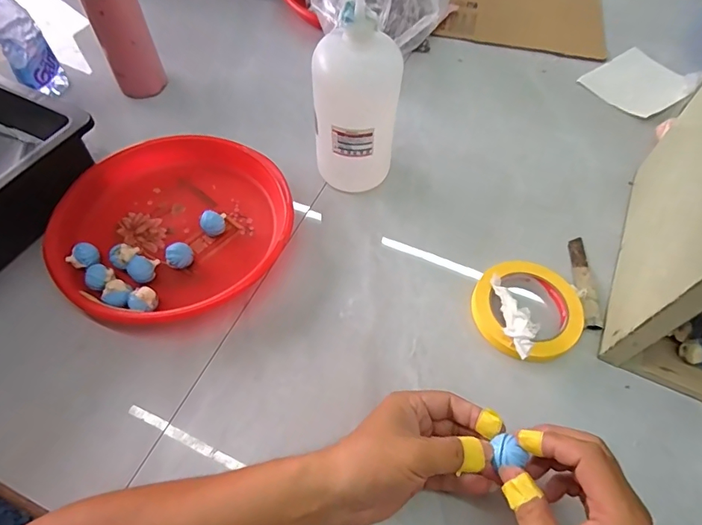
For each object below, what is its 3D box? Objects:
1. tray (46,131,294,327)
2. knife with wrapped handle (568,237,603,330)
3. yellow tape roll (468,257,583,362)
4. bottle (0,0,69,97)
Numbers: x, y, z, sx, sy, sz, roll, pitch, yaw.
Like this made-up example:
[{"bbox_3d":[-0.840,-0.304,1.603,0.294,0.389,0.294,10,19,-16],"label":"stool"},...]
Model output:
[{"bbox_3d":[-0.195,-0.041,0.512,0.251,0.044,0.253,11,58,7],"label":"tray"},{"bbox_3d":[0.258,0.018,0.496,0.023,0.010,0.117,7,58,5],"label":"knife with wrapped handle"},{"bbox_3d":[0.184,0.048,0.469,0.109,0.022,0.107,0,57,0],"label":"yellow tape roll"},{"bbox_3d":[-0.437,-0.292,0.594,0.056,0.153,0.065,-34,63,-20],"label":"bottle"}]

